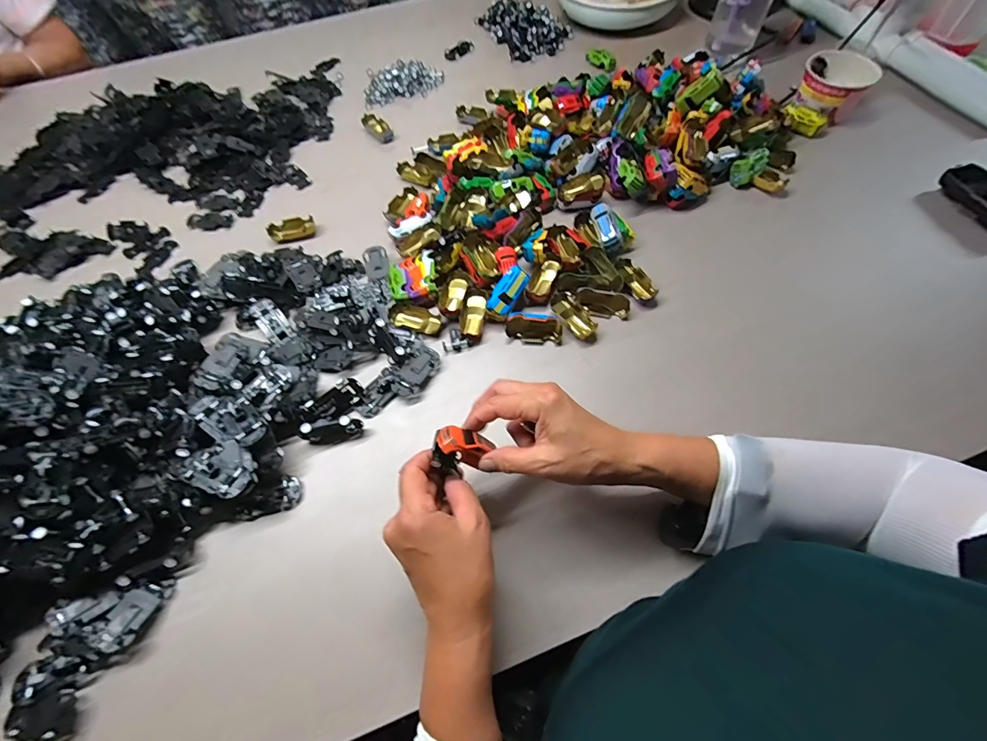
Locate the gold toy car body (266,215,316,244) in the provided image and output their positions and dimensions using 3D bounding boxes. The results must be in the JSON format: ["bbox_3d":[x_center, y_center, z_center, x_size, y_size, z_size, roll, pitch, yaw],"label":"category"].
[{"bbox_3d":[-0.288,-0.202,0.599,0.062,0.017,0.027,-24,64,-9],"label":"gold toy car body"}]

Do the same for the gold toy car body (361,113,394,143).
[{"bbox_3d":[-0.196,-0.411,0.709,0.031,0.015,0.070,-39,68,-16],"label":"gold toy car body"}]

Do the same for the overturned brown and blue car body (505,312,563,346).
[{"bbox_3d":[0.048,-0.050,0.497,0.065,0.023,0.035,4,63,4],"label":"overturned brown and blue car body"}]

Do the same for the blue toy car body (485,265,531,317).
[{"bbox_3d":[0.017,-0.096,0.502,0.030,0.012,0.061,36,93,19],"label":"blue toy car body"}]

